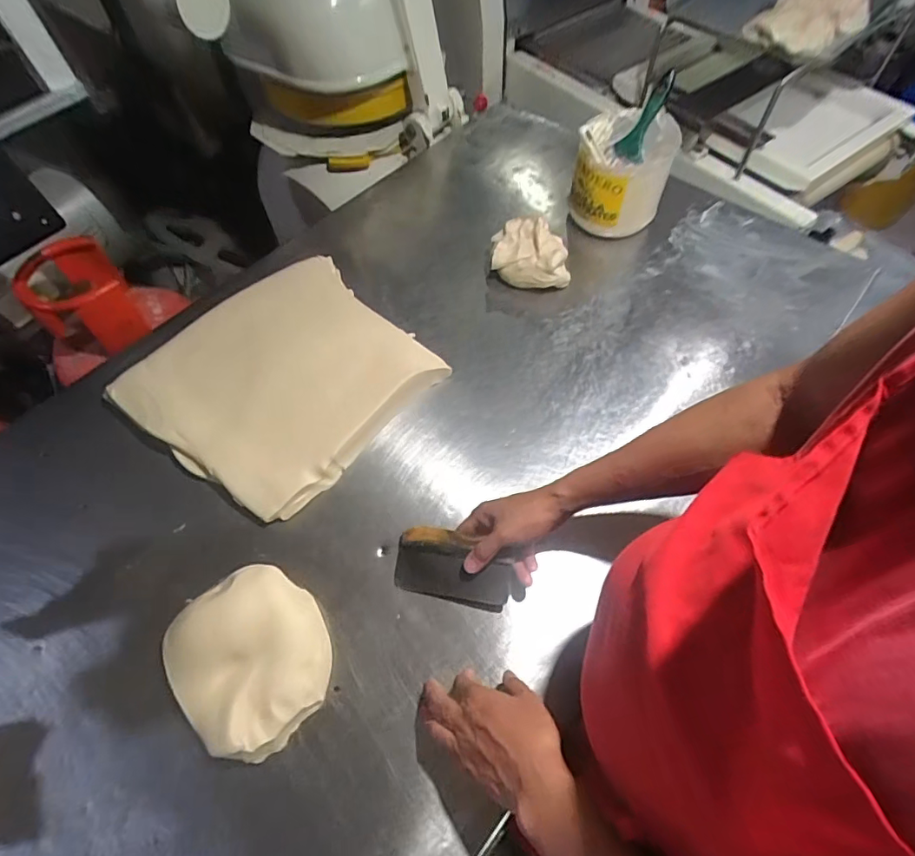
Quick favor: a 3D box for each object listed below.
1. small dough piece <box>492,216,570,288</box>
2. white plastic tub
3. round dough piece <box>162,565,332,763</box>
[{"bbox_3d":[0.123,-0.299,0.870,0.130,0.078,0.108,-2,60,2],"label":"small dough piece"},{"bbox_3d":[0.295,-0.451,0.898,0.155,0.163,0.190,21,63,14],"label":"white plastic tub"},{"bbox_3d":[-0.227,0.258,0.563,0.153,0.062,0.191,-28,62,-13],"label":"round dough piece"}]

